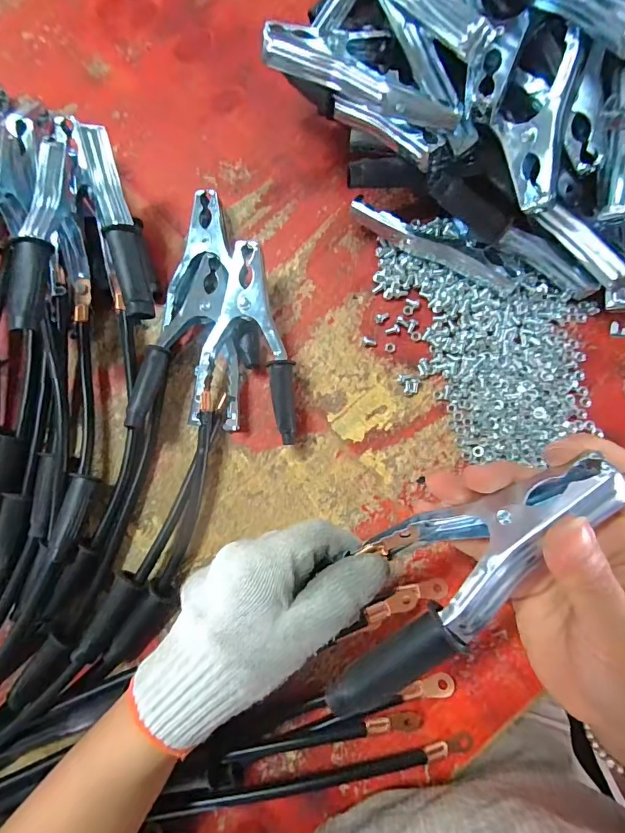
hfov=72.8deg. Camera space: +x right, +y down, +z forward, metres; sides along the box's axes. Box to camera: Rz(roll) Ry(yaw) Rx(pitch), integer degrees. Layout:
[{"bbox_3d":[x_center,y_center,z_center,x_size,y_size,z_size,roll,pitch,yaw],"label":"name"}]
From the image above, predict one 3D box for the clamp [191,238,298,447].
[{"bbox_3d":[-0.044,-0.053,0.319,0.074,0.044,0.136,6,81,4],"label":"clamp"}]

